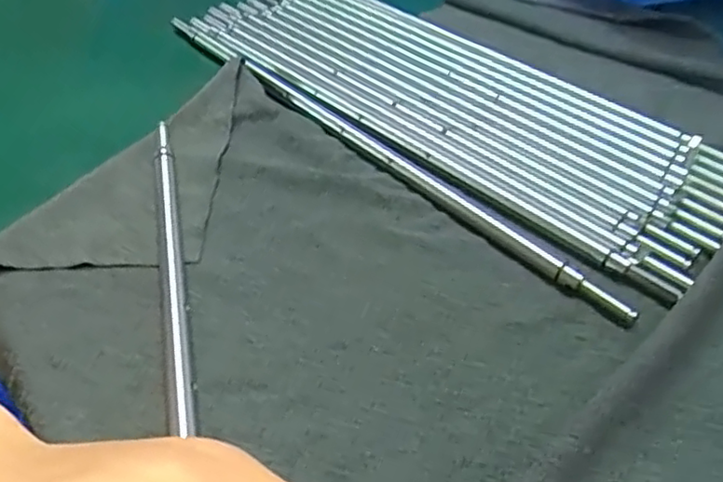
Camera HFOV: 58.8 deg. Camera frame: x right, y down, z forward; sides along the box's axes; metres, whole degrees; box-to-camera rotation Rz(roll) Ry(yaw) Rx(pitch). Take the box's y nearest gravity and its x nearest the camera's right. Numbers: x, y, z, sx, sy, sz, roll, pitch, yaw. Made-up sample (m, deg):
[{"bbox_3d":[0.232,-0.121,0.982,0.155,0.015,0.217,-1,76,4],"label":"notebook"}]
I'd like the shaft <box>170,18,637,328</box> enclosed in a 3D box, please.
[{"bbox_3d":[0.009,-0.033,0.259,0.005,0.007,0.222,-31,52,-30],"label":"shaft"}]

